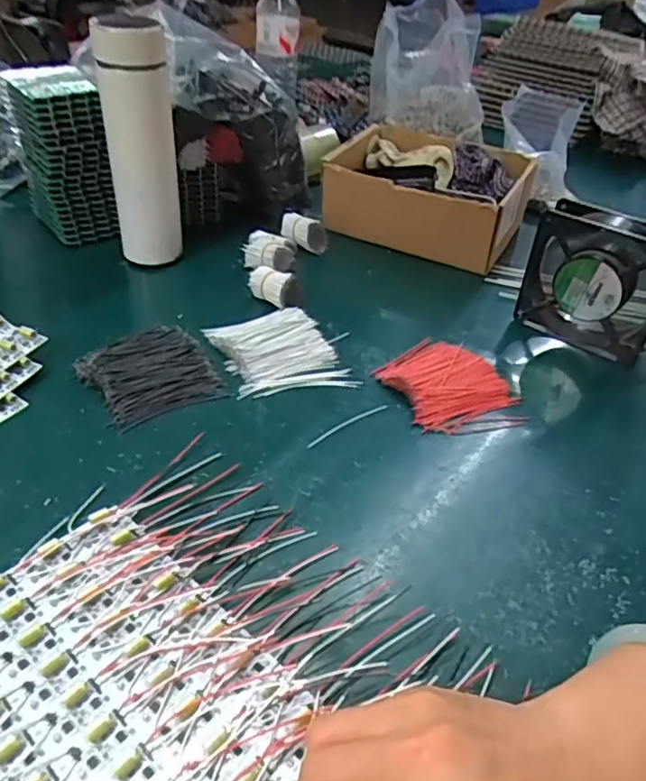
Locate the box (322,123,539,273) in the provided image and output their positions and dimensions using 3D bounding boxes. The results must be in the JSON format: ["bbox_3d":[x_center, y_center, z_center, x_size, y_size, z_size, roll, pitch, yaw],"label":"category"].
[{"bbox_3d":[0.125,-0.237,0.723,0.218,0.087,0.173,21,42,18],"label":"box"}]

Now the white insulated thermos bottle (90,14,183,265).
[{"bbox_3d":[-0.176,-0.236,0.586,0.063,0.218,0.067,-3,40,-10],"label":"white insulated thermos bottle"}]

